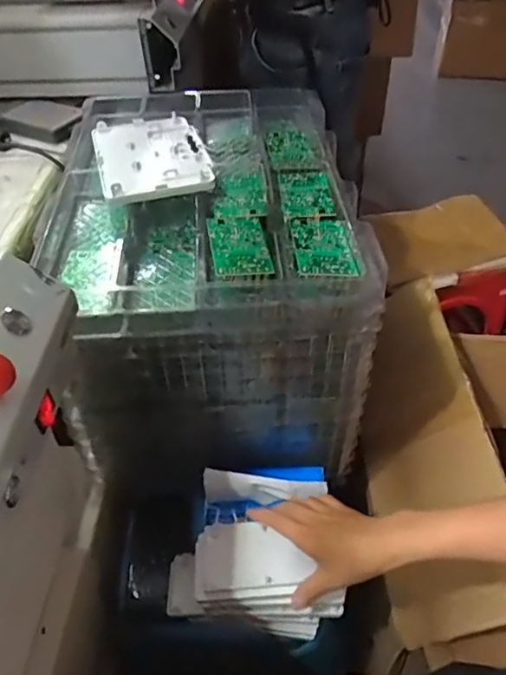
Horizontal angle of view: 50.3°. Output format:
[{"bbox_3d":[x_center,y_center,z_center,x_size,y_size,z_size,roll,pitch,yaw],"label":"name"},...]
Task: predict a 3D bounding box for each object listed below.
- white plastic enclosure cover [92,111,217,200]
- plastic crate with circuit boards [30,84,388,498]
[{"bbox_3d":[-0.127,-0.228,0.672,0.130,0.016,0.187,-12,45,-11],"label":"white plastic enclosure cover"},{"bbox_3d":[-0.059,-0.100,0.775,0.346,0.338,0.471,-4,44,-3],"label":"plastic crate with circuit boards"}]

